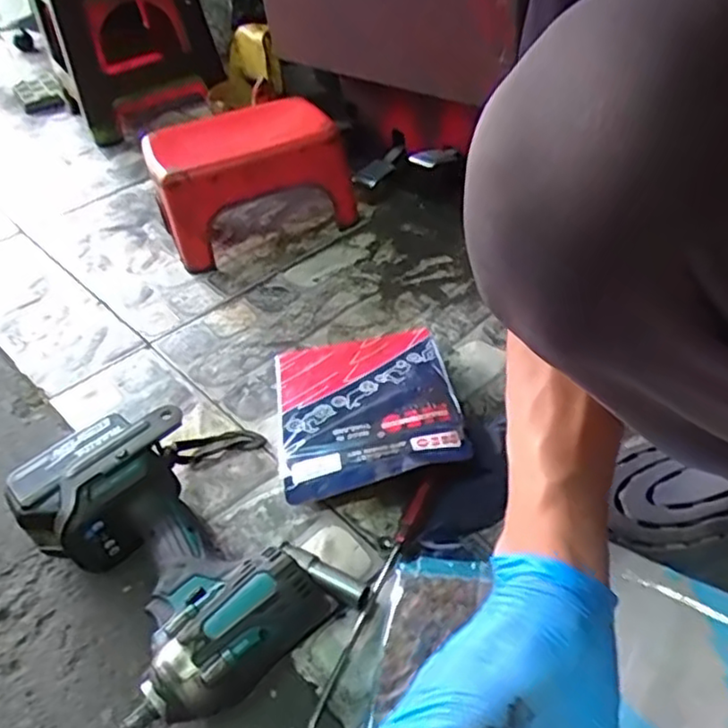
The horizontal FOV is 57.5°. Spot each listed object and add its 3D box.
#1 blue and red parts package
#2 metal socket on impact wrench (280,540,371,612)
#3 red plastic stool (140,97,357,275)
[{"bbox_3d":[-0.002,0.034,0.611,0.160,0.012,0.206,-12,35,-1],"label":"blue and red parts package"},{"bbox_3d":[-0.030,0.157,0.498,0.078,0.016,0.016,29,51,17],"label":"metal socket on impact wrench"},{"bbox_3d":[-0.148,-0.236,0.881,0.241,0.143,0.155,-24,43,-18],"label":"red plastic stool"}]

